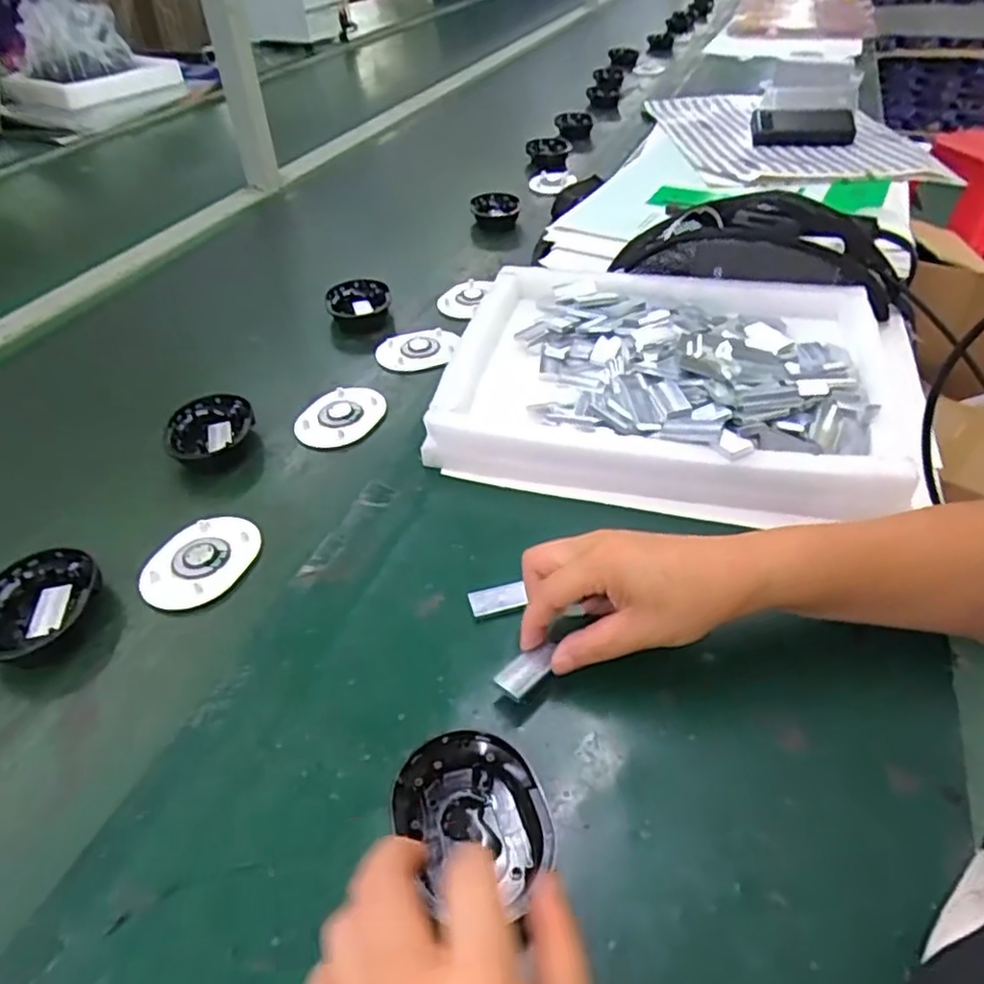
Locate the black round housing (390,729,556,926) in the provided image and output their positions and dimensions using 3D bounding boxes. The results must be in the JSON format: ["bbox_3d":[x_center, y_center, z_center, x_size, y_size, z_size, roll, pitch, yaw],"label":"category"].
[{"bbox_3d":[-0.010,0.159,0.333,0.074,0.022,0.076,-5,42,-1],"label":"black round housing"}]

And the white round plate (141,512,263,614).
[{"bbox_3d":[-0.209,0.048,0.486,0.067,0.007,0.086,17,46,21],"label":"white round plate"}]

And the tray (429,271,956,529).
[{"bbox_3d":[0.167,-0.103,0.593,0.401,0.053,0.296,9,44,13],"label":"tray"}]

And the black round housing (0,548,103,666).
[{"bbox_3d":[-0.302,0.079,0.449,0.067,0.024,0.089,-16,44,-13],"label":"black round housing"}]

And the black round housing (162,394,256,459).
[{"bbox_3d":[-0.245,-0.051,0.589,0.070,0.026,0.083,-10,43,-7],"label":"black round housing"}]

